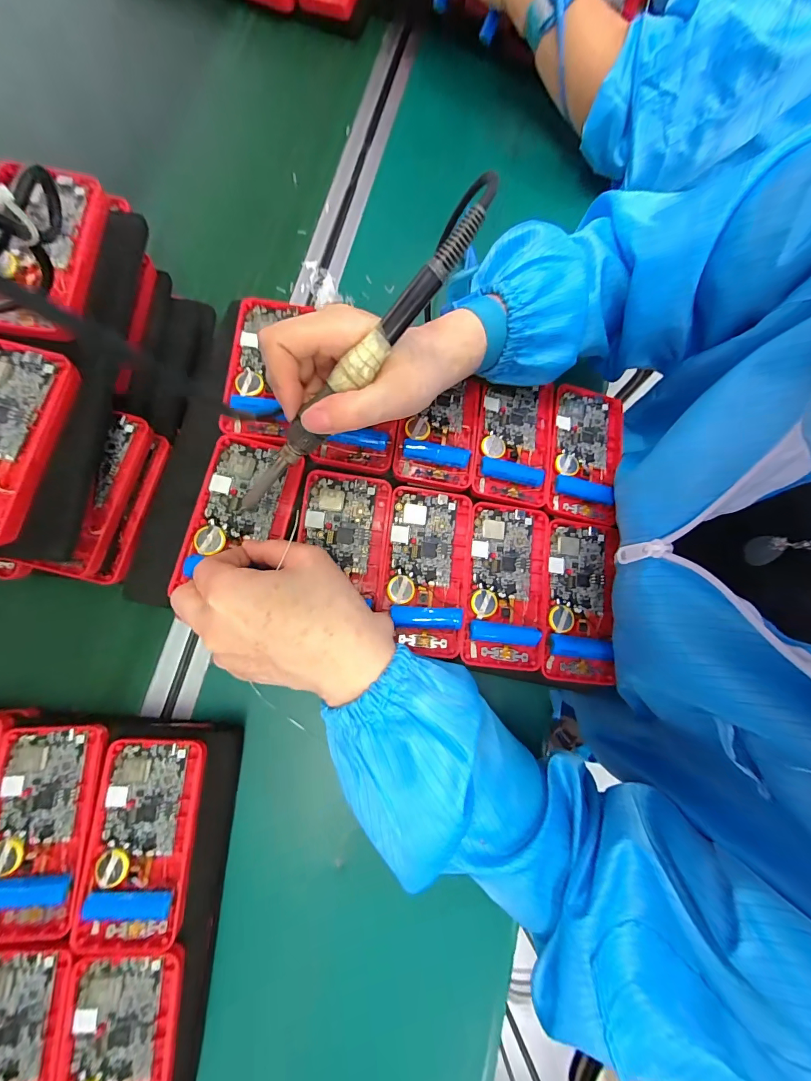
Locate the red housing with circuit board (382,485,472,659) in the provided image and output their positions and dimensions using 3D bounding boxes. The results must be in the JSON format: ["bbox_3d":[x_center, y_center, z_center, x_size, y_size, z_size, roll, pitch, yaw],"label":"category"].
[{"bbox_3d":[0.015,0.020,0.288,0.059,0.014,0.118,7,80,-6],"label":"red housing with circuit board"}]

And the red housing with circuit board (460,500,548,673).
[{"bbox_3d":[0.077,0.033,0.295,0.060,0.011,0.121,8,80,-6],"label":"red housing with circuit board"}]

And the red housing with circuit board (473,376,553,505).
[{"bbox_3d":[0.089,-0.082,0.319,0.063,0.018,0.109,8,80,-6],"label":"red housing with circuit board"}]

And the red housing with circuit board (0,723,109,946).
[{"bbox_3d":[-0.239,0.187,0.254,0.065,0.013,0.121,4,80,-6],"label":"red housing with circuit board"}]

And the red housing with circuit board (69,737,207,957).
[{"bbox_3d":[-0.174,0.197,0.258,0.063,0.011,0.121,5,80,-6],"label":"red housing with circuit board"}]

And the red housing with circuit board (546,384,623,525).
[{"bbox_3d":[0.152,-0.074,0.328,0.061,0.019,0.121,13,79,-5],"label":"red housing with circuit board"}]

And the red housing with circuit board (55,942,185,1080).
[{"bbox_3d":[-0.174,0.315,0.233,0.064,0.013,0.116,3,80,-6],"label":"red housing with circuit board"}]

